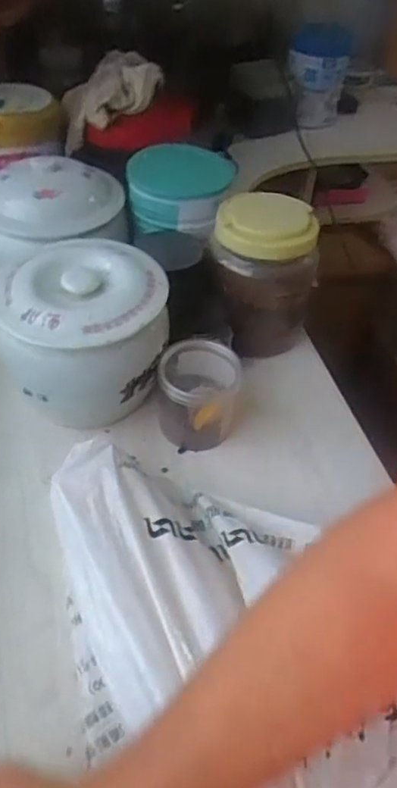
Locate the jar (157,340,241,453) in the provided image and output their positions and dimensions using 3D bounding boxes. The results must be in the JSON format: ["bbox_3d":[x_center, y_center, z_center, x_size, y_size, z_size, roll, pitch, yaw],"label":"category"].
[{"bbox_3d":[0.000,0.006,0.637,0.081,0.101,0.084,3,46,-3],"label":"jar"}]

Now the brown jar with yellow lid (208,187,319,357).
[{"bbox_3d":[0.078,-0.145,0.719,0.128,0.173,0.115,2,46,-4],"label":"brown jar with yellow lid"}]

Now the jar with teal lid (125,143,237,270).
[{"bbox_3d":[-0.024,-0.242,0.742,0.119,0.109,0.127,3,46,-3],"label":"jar with teal lid"}]

